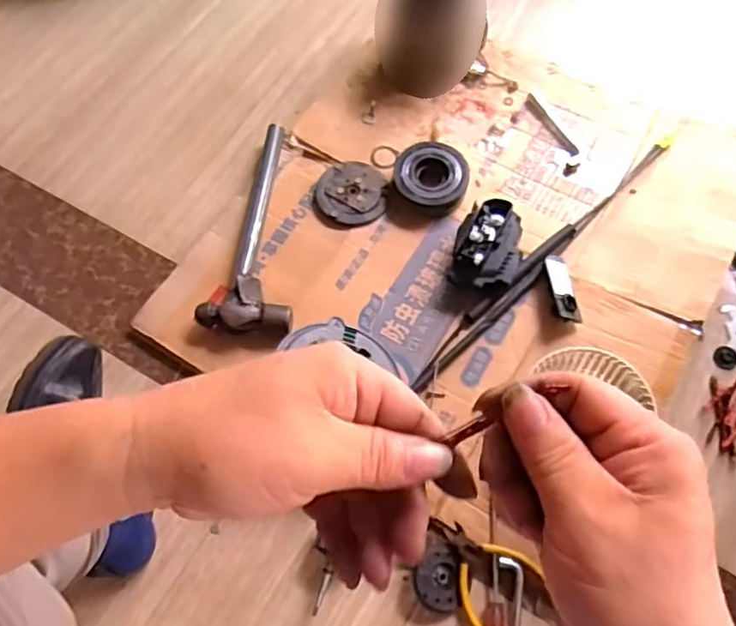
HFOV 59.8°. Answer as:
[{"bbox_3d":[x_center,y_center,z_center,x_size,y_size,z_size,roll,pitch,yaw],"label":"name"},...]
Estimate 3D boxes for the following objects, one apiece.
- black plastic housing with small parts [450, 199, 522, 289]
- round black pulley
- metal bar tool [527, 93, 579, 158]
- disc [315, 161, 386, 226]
[{"bbox_3d":[0.160,-0.085,0.856,0.086,0.066,0.114,10,65,8],"label":"black plastic housing with small parts"},{"bbox_3d":[0.090,-0.196,0.930,0.106,0.040,0.110,-1,63,3],"label":"round black pulley"},{"bbox_3d":[0.283,-0.291,0.988,0.020,0.004,0.135,-25,64,-9],"label":"metal bar tool"},{"bbox_3d":[-0.026,-0.176,0.937,0.096,0.014,0.114,-7,63,0],"label":"disc"}]

